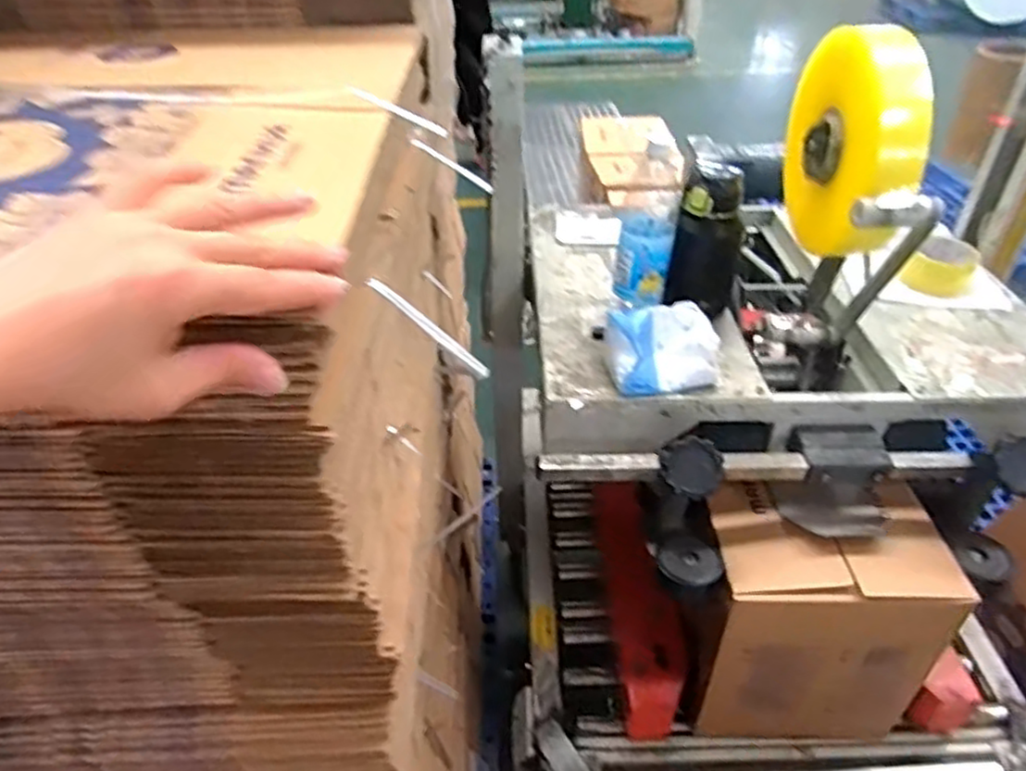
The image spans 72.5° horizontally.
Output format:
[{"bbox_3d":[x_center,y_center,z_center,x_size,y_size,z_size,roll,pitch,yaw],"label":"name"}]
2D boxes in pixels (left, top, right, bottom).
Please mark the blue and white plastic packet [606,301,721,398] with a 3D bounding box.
[{"bbox_3d":[0.173,-0.043,0.806,0.120,0.079,0.069,-1,37,0],"label":"blue and white plastic packet"}]

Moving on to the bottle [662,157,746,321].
[{"bbox_3d":[0.245,-0.184,0.880,0.078,0.182,0.086,12,40,17],"label":"bottle"}]

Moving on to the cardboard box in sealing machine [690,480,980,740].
[{"bbox_3d":[0.370,0.293,0.902,0.280,0.297,0.181,-2,37,0],"label":"cardboard box in sealing machine"}]

